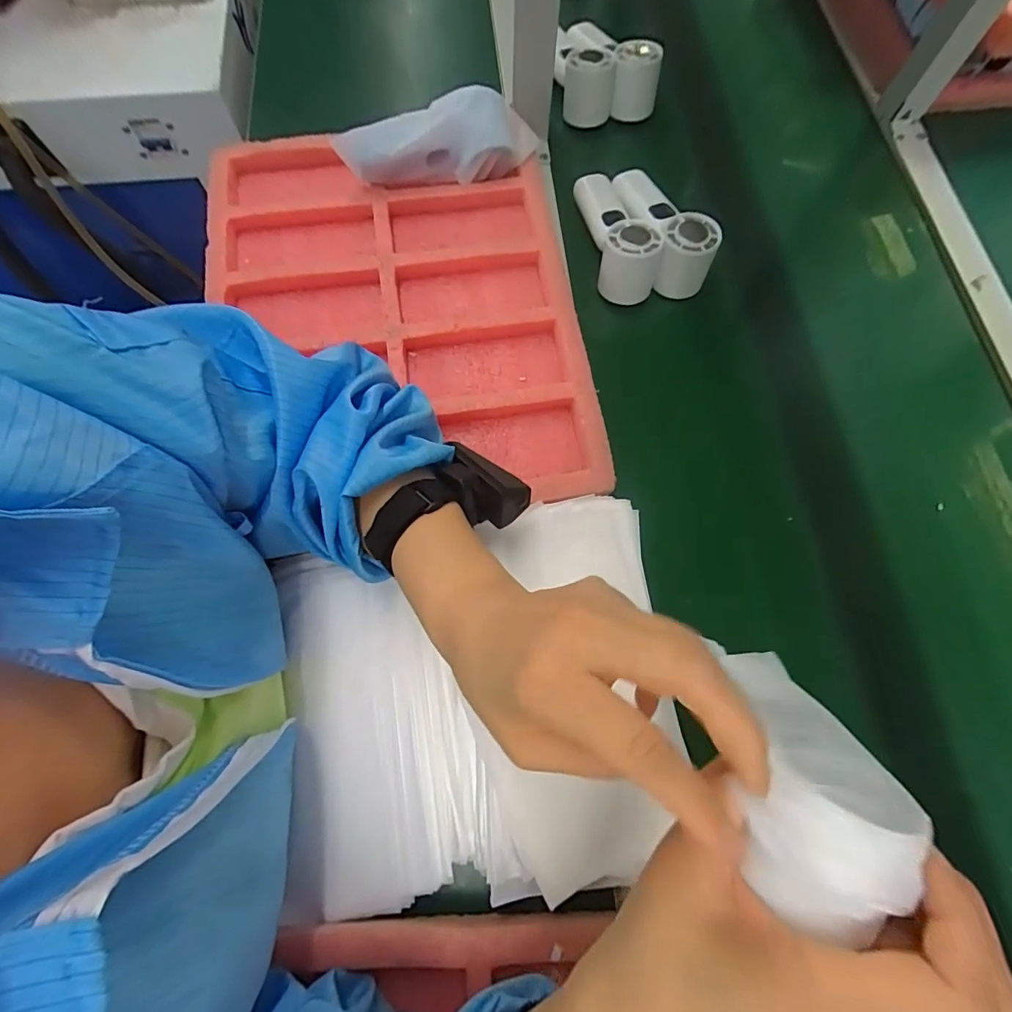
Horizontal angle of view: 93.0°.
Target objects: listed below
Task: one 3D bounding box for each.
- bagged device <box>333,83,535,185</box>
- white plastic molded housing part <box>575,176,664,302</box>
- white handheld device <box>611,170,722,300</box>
[{"bbox_3d":[-0.061,-0.349,0.471,0.199,0.069,0.046,-16,68,-9],"label":"bagged device"},{"bbox_3d":[0.112,-0.282,0.491,0.052,0.053,0.160,-8,67,-6],"label":"white plastic molded housing part"},{"bbox_3d":[0.157,-0.291,0.495,0.064,0.055,0.157,-11,67,-7],"label":"white handheld device"}]

